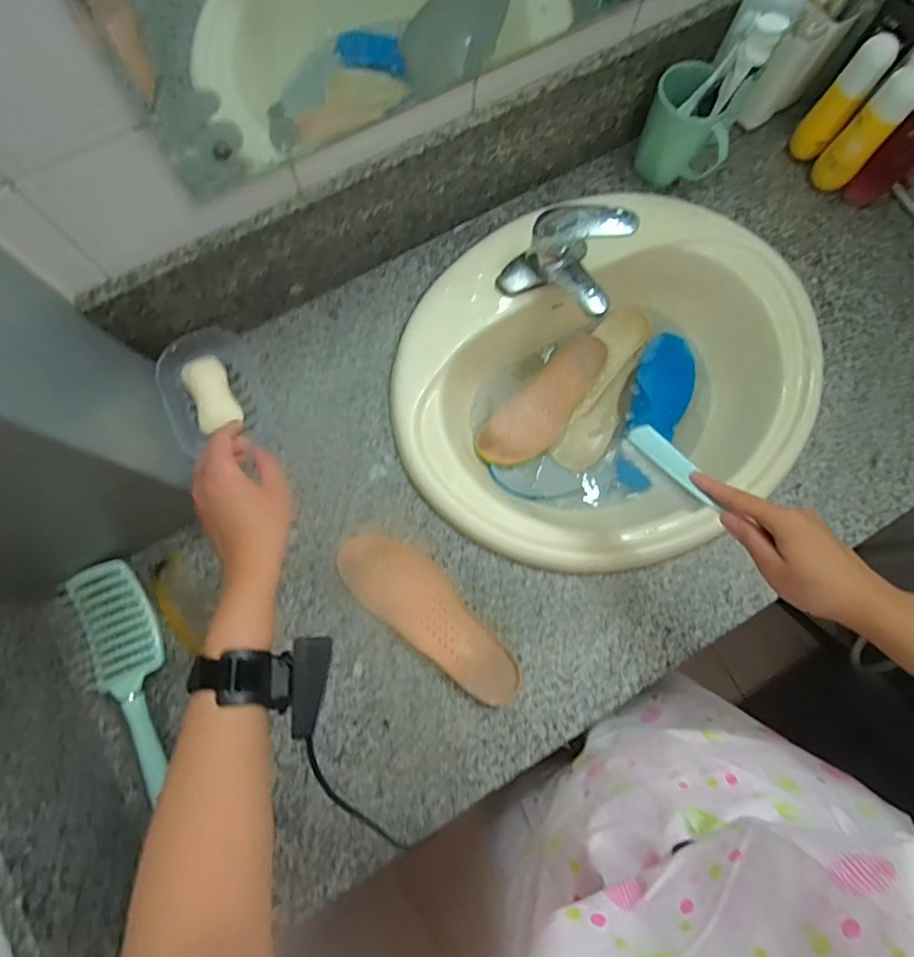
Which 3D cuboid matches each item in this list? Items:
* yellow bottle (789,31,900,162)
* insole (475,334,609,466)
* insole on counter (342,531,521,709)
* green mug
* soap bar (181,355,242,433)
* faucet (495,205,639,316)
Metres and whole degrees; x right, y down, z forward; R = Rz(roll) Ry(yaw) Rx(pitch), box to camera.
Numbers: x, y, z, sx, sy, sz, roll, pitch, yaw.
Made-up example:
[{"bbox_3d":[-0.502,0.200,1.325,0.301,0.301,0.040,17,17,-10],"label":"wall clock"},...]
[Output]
[{"bbox_3d":[0.472,-0.462,0.672,0.044,0.150,0.033,36,79,5],"label":"yellow bottle"},{"bbox_3d":[0.125,-0.101,0.736,0.224,0.021,0.079,-44,83,-9],"label":"insole"},{"bbox_3d":[-0.026,0.148,0.590,0.237,0.018,0.079,38,80,6],"label":"insole on counter"},{"bbox_3d":[0.285,-0.429,0.668,0.103,0.113,0.067,26,79,4],"label":"green mug"},{"bbox_3d":[-0.272,-0.096,0.596,0.043,0.014,0.082,-21,80,-5],"label":"soap bar"},{"bbox_3d":[0.124,-0.255,0.635,0.132,0.103,0.095,21,79,3],"label":"faucet"}]

